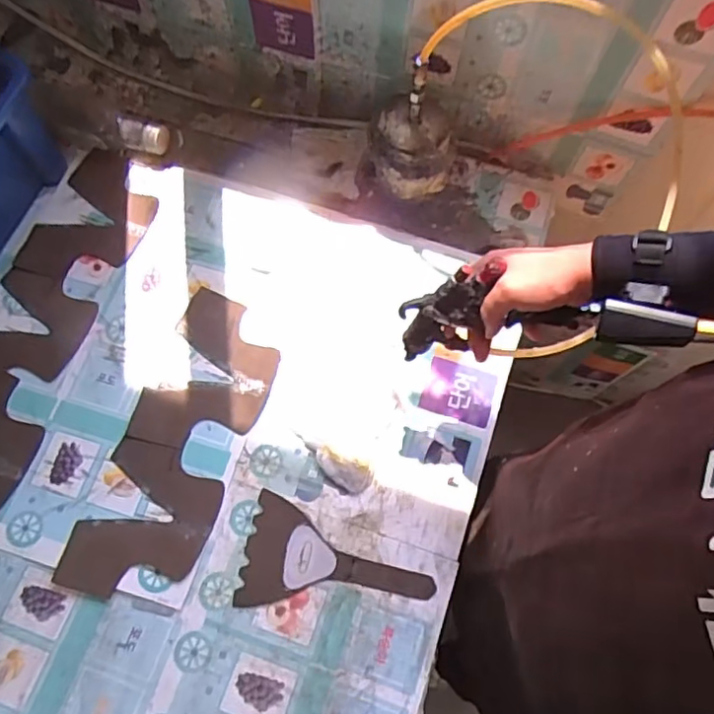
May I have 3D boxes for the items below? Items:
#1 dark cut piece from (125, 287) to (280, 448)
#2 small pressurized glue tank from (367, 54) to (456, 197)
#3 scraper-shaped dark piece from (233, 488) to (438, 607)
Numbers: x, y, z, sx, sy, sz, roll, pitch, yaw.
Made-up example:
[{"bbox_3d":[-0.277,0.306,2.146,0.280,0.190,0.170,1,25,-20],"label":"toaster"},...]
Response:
[{"bbox_3d":[-0.175,0.022,0.731,0.139,0.004,0.197,20,71,7],"label":"dark cut piece"},{"bbox_3d":[0.067,-0.275,0.731,0.112,0.173,0.112,5,69,1],"label":"small pressurized glue tank"},{"bbox_3d":[-0.021,0.230,0.664,0.207,0.006,0.116,11,70,3],"label":"scraper-shaped dark piece"}]

